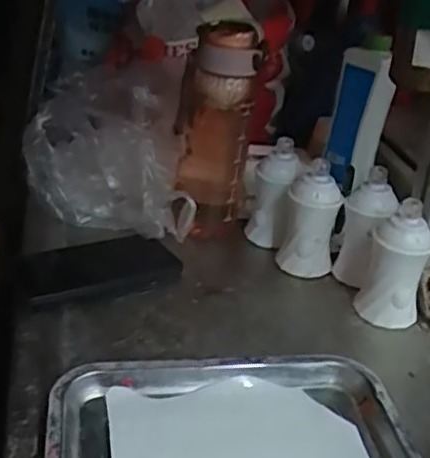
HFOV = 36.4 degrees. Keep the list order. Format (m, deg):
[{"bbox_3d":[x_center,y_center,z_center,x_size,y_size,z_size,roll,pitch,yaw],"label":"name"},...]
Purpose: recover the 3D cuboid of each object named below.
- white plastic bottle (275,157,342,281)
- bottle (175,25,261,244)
[{"bbox_3d":[0.099,-0.010,0.677,0.057,0.106,0.049,10,31,14],"label":"white plastic bottle"},{"bbox_3d":[0.000,-0.103,0.695,0.070,0.219,0.075,-12,33,-23],"label":"bottle"}]

